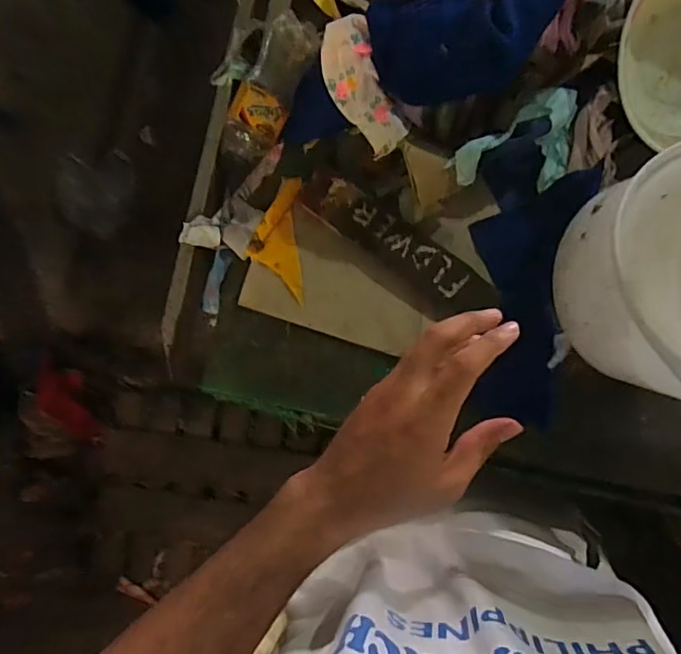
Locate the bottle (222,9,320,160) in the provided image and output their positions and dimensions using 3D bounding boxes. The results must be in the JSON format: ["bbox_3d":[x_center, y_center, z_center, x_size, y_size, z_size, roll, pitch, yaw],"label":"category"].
[{"bbox_3d":[-0.079,-0.254,0.574,0.057,0.054,0.154,24,86,7],"label":"bottle"}]

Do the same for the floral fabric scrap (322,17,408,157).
[{"bbox_3d":[0.019,-0.220,0.496,0.048,0.039,0.119,-26,107,5],"label":"floral fabric scrap"}]

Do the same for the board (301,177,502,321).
[{"bbox_3d":[0.058,-0.083,0.563,0.226,0.017,0.072,39,94,7],"label":"board"}]

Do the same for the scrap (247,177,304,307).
[{"bbox_3d":[-0.070,-0.096,0.579,0.055,0.016,0.133,-2,84,5],"label":"scrap"}]

